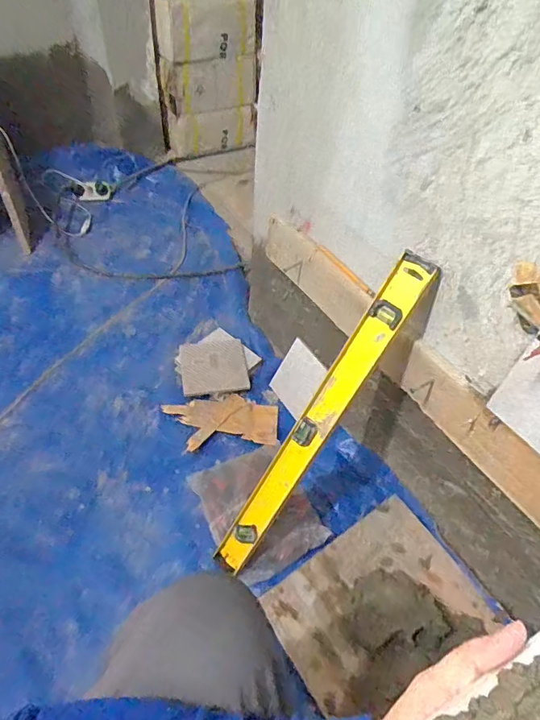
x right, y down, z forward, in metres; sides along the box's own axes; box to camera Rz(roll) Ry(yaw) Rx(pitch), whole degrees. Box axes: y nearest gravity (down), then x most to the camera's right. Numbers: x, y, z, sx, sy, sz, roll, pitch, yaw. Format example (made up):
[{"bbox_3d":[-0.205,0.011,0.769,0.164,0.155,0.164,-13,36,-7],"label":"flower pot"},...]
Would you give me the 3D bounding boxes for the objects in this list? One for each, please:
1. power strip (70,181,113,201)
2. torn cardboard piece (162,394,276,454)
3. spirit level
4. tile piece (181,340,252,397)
[{"bbox_3d":[-0.596,-0.563,1.534,0.134,0.059,0.034,-15,51,-36],"label":"power strip"},{"bbox_3d":[-0.104,0.133,0.993,0.239,0.012,0.128,-1,50,-6],"label":"torn cardboard piece"},{"bbox_3d":[0.064,0.112,0.705,0.055,0.589,0.024,39,20,25],"label":"spirit level"},{"bbox_3d":[-0.133,0.013,1.074,0.150,0.015,0.163,-6,50,-10],"label":"tile piece"}]

